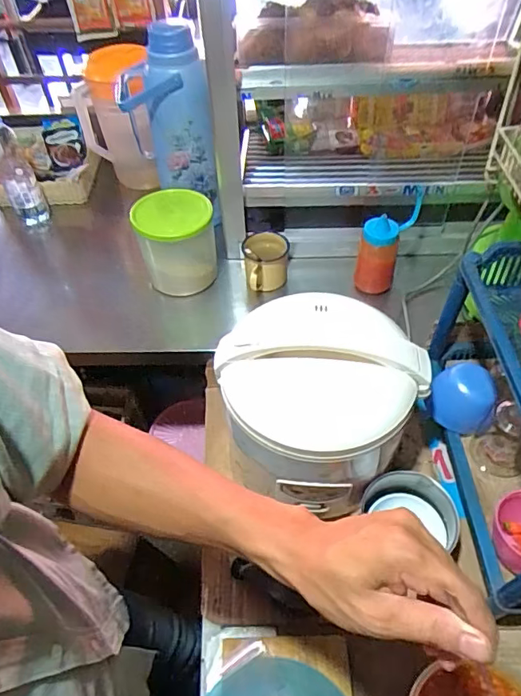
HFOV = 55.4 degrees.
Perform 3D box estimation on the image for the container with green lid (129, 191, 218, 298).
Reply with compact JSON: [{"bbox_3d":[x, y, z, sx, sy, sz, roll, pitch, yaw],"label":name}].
[{"bbox_3d":[-0.153,-0.191,0.900,0.133,0.138,0.129,-2,50,2],"label":"container with green lid"}]

